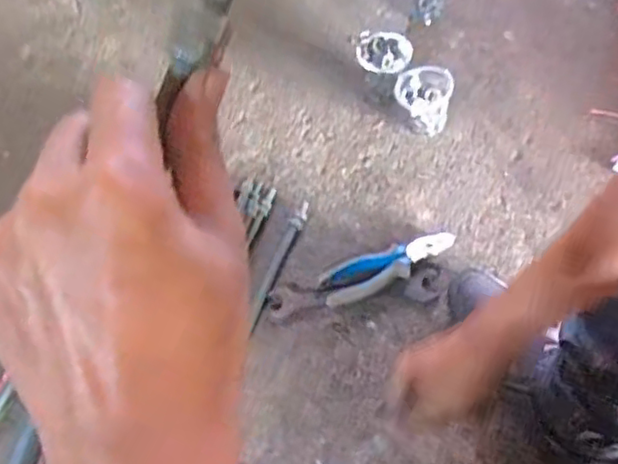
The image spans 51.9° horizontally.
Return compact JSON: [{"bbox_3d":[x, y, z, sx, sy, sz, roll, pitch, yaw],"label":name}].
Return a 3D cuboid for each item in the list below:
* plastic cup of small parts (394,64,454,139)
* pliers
[{"bbox_3d":[0.156,-0.174,0.873,0.072,0.084,0.067,-2,59,3],"label":"plastic cup of small parts"},{"bbox_3d":[0.098,0.043,0.782,0.171,0.021,0.053,-18,60,-6],"label":"pliers"}]

